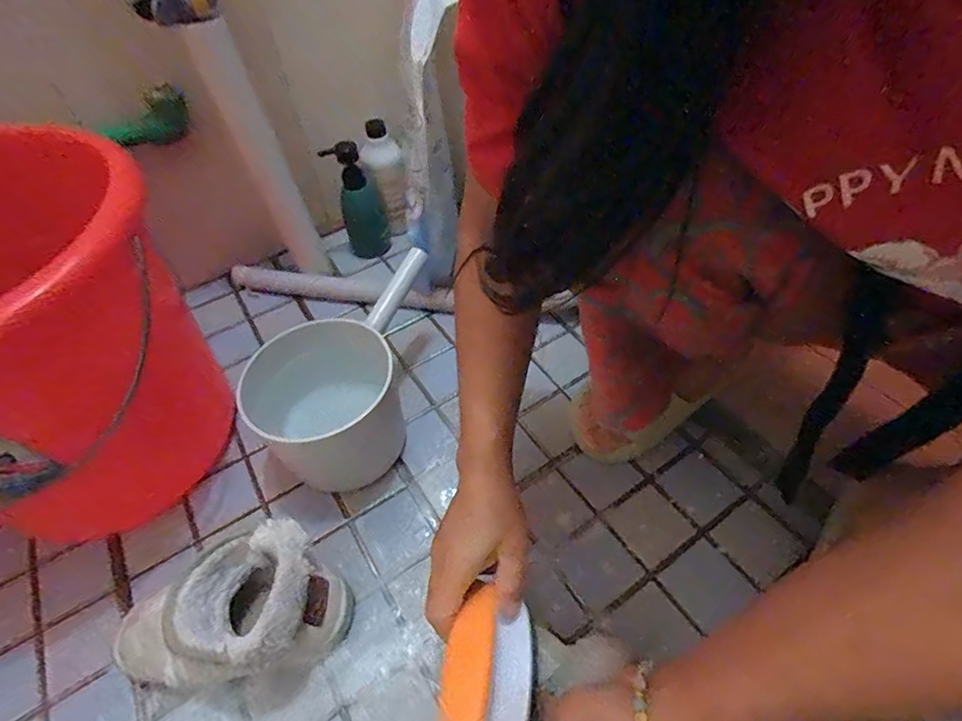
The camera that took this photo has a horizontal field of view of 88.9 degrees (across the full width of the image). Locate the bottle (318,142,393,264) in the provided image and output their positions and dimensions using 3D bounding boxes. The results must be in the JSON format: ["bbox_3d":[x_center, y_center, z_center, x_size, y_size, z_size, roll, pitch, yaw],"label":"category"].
[{"bbox_3d":[-0.189,-0.246,0.774,0.065,0.181,0.052,-10,50,-5],"label":"bottle"}]

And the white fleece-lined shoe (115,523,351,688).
[{"bbox_3d":[-0.227,0.229,0.433,0.194,0.106,0.108,-16,51,-10],"label":"white fleece-lined shoe"}]

